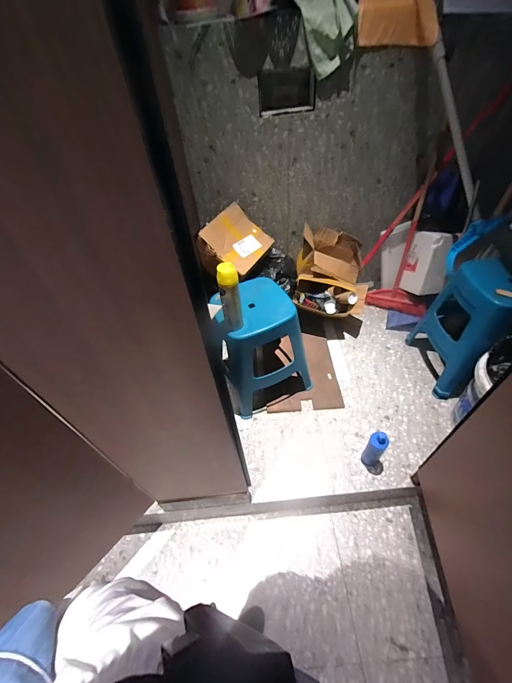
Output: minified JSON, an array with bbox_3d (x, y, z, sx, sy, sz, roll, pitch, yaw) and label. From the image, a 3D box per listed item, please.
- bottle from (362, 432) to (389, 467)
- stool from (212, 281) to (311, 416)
[{"bbox_3d":[0.415,0.385,1.074,0.058,0.198,0.060,-3,49,3],"label":"bottle"},{"bbox_3d":[0.014,0.015,1.235,0.315,0.415,0.305,-21,50,-13],"label":"stool"}]

